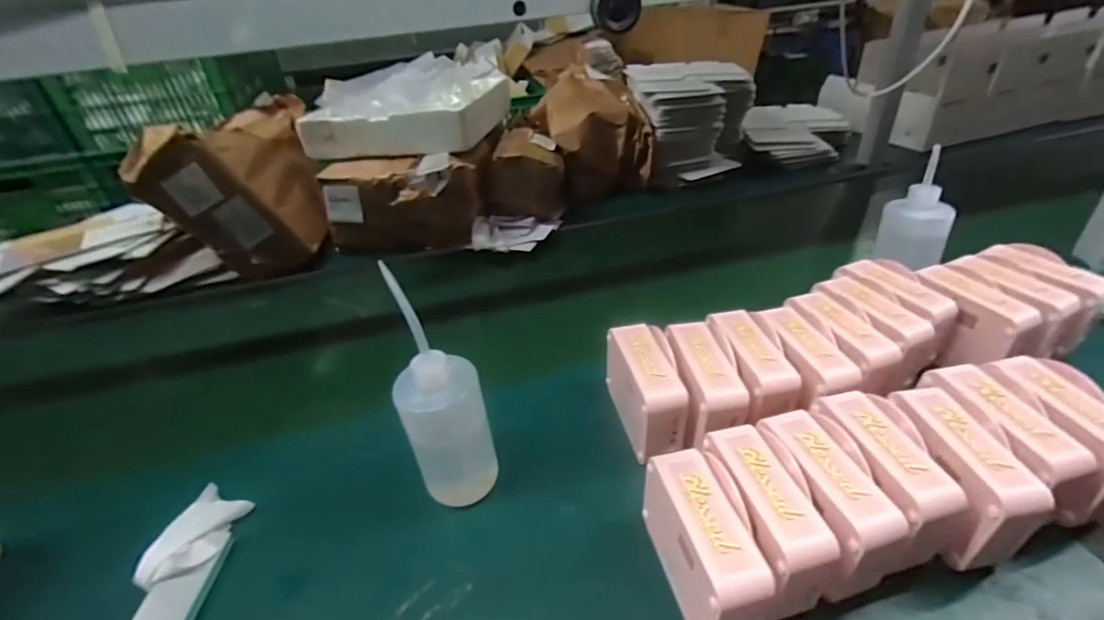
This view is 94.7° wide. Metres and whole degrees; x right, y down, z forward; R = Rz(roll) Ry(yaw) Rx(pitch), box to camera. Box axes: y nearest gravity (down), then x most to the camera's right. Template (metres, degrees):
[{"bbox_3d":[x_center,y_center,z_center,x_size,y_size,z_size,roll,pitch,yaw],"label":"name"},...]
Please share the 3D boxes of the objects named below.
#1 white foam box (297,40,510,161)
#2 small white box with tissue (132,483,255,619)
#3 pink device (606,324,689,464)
[{"bbox_3d":[-0.287,-0.426,1.058,0.322,0.098,0.358,2,36,11],"label":"white foam box"},{"bbox_3d":[-0.337,0.227,0.476,0.058,0.033,0.140,-3,36,5],"label":"small white box with tissue"},{"bbox_3d":[0.101,0.087,0.548,0.060,0.092,0.129,-9,36,-5],"label":"pink device"}]

